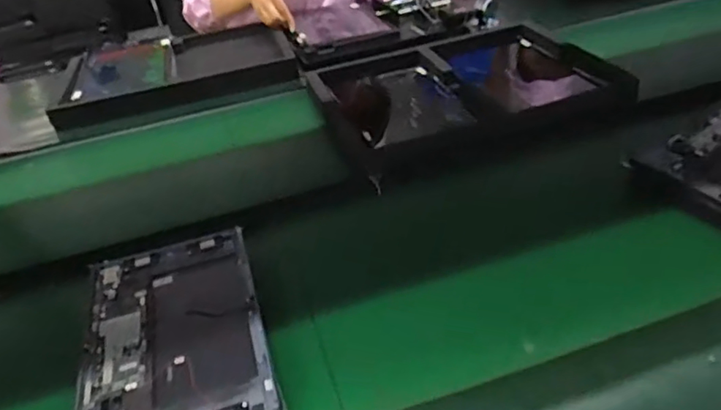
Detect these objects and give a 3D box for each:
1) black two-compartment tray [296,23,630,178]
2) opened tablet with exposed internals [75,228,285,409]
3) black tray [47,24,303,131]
[{"bbox_3d":[0.148,-0.190,0.885,0.414,0.033,0.333,-15,37,-11],"label":"black two-compartment tray"},{"bbox_3d":[-0.178,0.127,0.545,0.163,0.028,0.262,-15,37,-11],"label":"opened tablet with exposed internals"},{"bbox_3d":[-0.354,-0.277,1.087,0.433,0.035,0.289,-14,43,-5],"label":"black tray"}]

